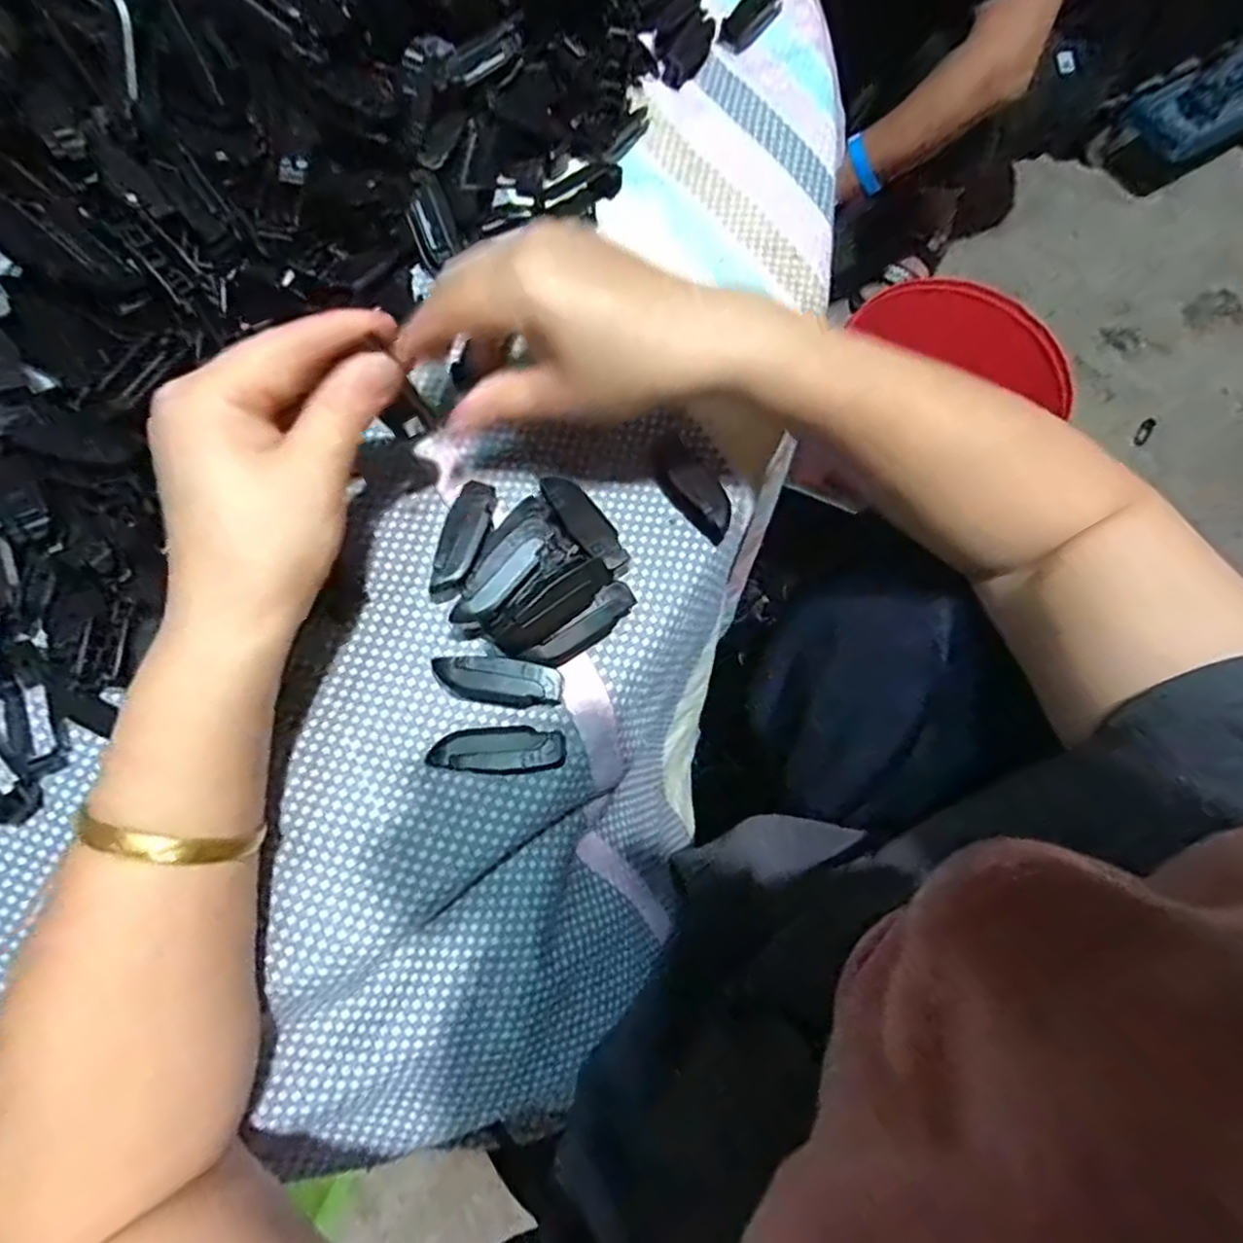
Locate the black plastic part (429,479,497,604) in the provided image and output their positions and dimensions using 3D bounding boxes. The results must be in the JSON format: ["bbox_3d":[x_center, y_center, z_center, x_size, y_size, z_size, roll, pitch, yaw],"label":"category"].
[{"bbox_3d":[-0.071,-0.036,0.305,0.019,0.004,0.056,20,78,-8],"label":"black plastic part"}]

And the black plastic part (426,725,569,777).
[{"bbox_3d":[-0.051,0.054,0.286,0.054,0.016,0.019,-4,74,-3],"label":"black plastic part"}]

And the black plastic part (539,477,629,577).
[{"bbox_3d":[-0.016,-0.042,0.315,0.017,0.017,0.055,-33,78,-10],"label":"black plastic part"}]

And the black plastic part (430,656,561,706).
[{"bbox_3d":[-0.052,0.026,0.294,0.053,0.017,0.018,8,74,1],"label":"black plastic part"}]

